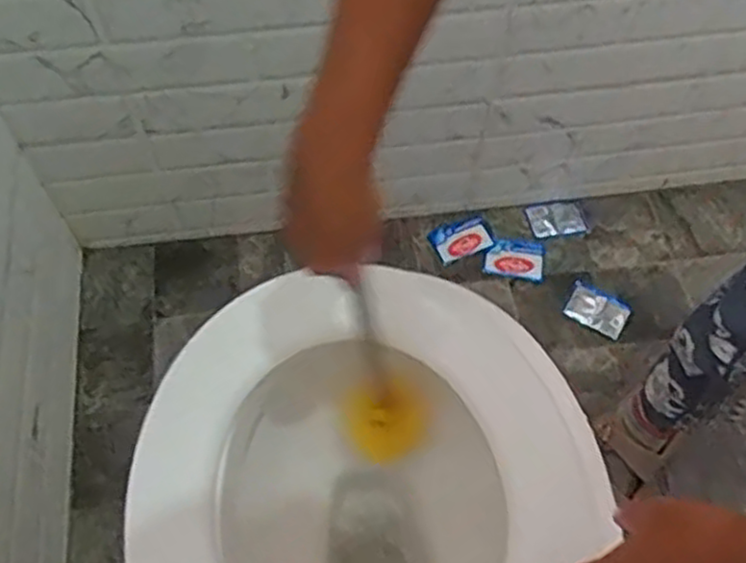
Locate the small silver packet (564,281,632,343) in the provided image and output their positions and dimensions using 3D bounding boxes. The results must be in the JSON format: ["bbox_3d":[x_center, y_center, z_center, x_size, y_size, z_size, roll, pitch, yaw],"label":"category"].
[{"bbox_3d":[0.339,0.041,1.122,0.091,0.005,0.067,27,63,14],"label":"small silver packet"}]

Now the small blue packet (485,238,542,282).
[{"bbox_3d":[0.219,-0.036,1.153,0.091,0.007,0.067,8,60,4],"label":"small blue packet"}]

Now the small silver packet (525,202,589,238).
[{"bbox_3d":[0.294,-0.100,1.186,0.091,0.010,0.054,-8,60,-5],"label":"small silver packet"}]

